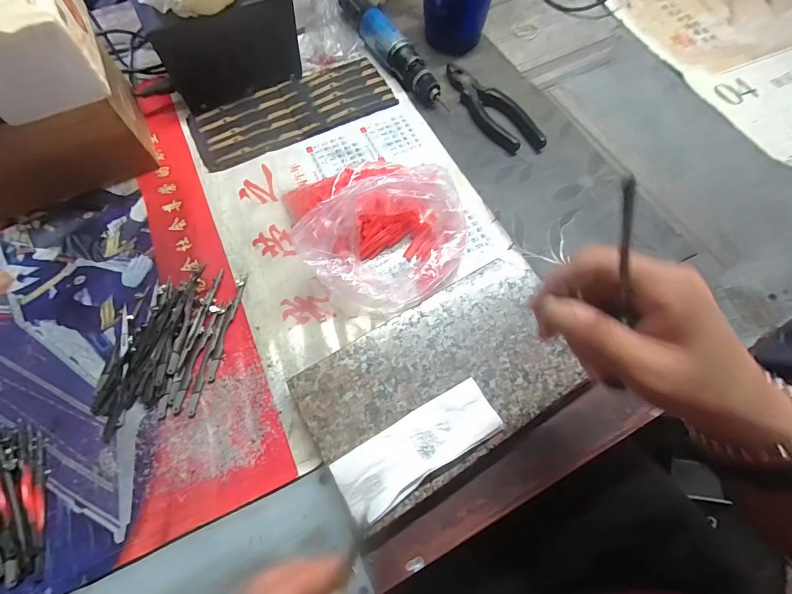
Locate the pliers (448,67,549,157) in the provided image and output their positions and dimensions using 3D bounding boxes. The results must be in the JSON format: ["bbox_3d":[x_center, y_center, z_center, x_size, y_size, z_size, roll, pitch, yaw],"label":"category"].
[{"bbox_3d":[0.117,-0.236,0.463,0.048,0.015,0.166,-26,69,-11],"label":"pliers"}]

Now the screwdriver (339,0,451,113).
[{"bbox_3d":[-0.014,-0.333,0.492,0.042,0.039,0.243,-30,70,-12],"label":"screwdriver"}]

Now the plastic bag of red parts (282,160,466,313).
[{"bbox_3d":[-0.018,-0.063,0.362,0.170,0.066,0.153,-10,67,-4],"label":"plastic bag of red parts"}]

